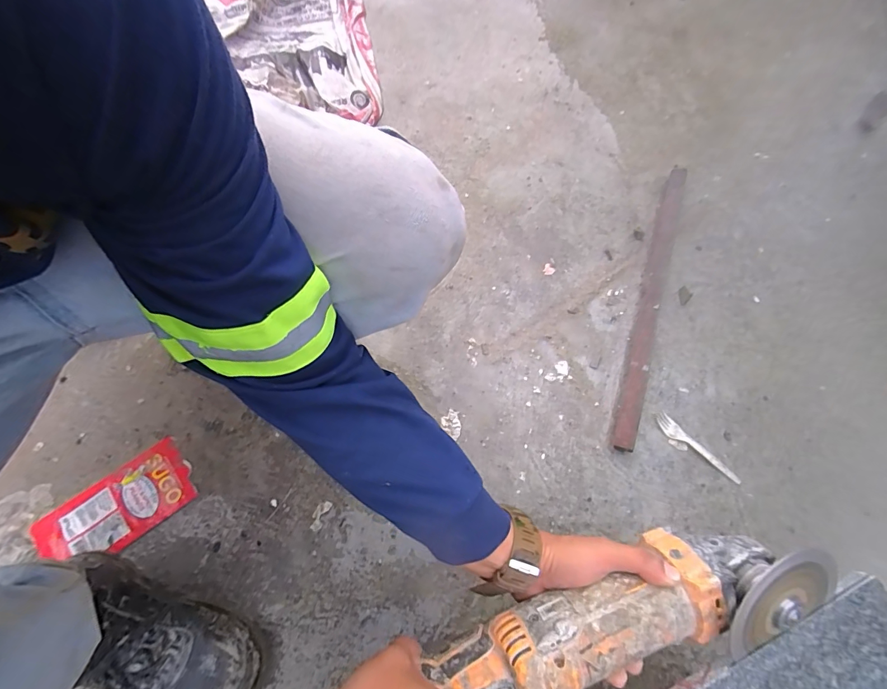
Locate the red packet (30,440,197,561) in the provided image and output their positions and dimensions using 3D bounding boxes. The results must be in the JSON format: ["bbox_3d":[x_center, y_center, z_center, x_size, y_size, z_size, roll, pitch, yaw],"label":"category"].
[{"bbox_3d":[-0.443,0.223,0.542,0.186,0.008,0.097,-36,75,-14],"label":"red packet"}]

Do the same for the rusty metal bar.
[{"bbox_3d":[0.370,-0.097,0.697,0.035,0.030,0.582,19,69,6],"label":"rusty metal bar"}]

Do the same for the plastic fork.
[{"bbox_3d":[0.388,0.161,0.611,0.025,0.005,0.143,-40,75,-15],"label":"plastic fork"}]

